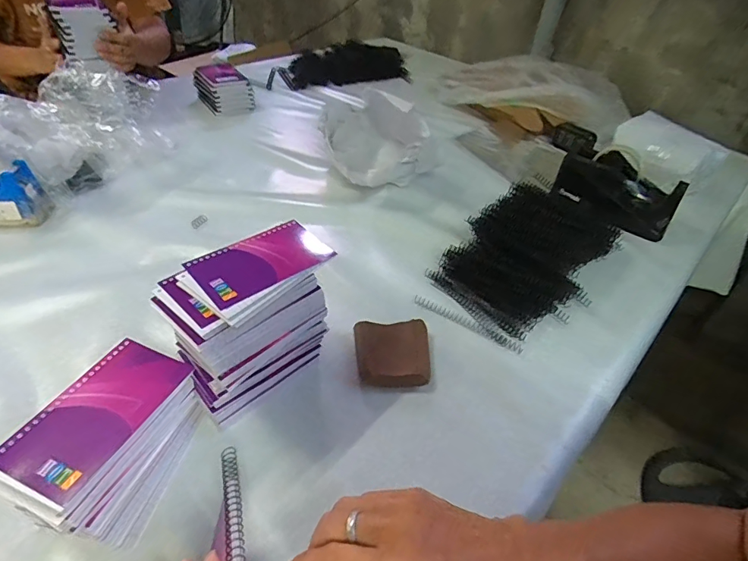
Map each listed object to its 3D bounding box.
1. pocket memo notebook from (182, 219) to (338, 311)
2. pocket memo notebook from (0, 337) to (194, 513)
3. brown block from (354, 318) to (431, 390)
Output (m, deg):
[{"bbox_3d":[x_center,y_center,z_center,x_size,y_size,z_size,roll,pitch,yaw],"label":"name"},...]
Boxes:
[{"bbox_3d":[-0.110,-0.021,0.431,0.127,0.004,0.078,-29,51,-34],"label":"pocket memo notebook"},{"bbox_3d":[-0.218,0.104,0.347,0.078,0.011,0.134,17,42,13],"label":"pocket memo notebook"},{"bbox_3d":[0.024,0.083,0.514,0.089,0.026,0.091,2,42,-5],"label":"brown block"}]

